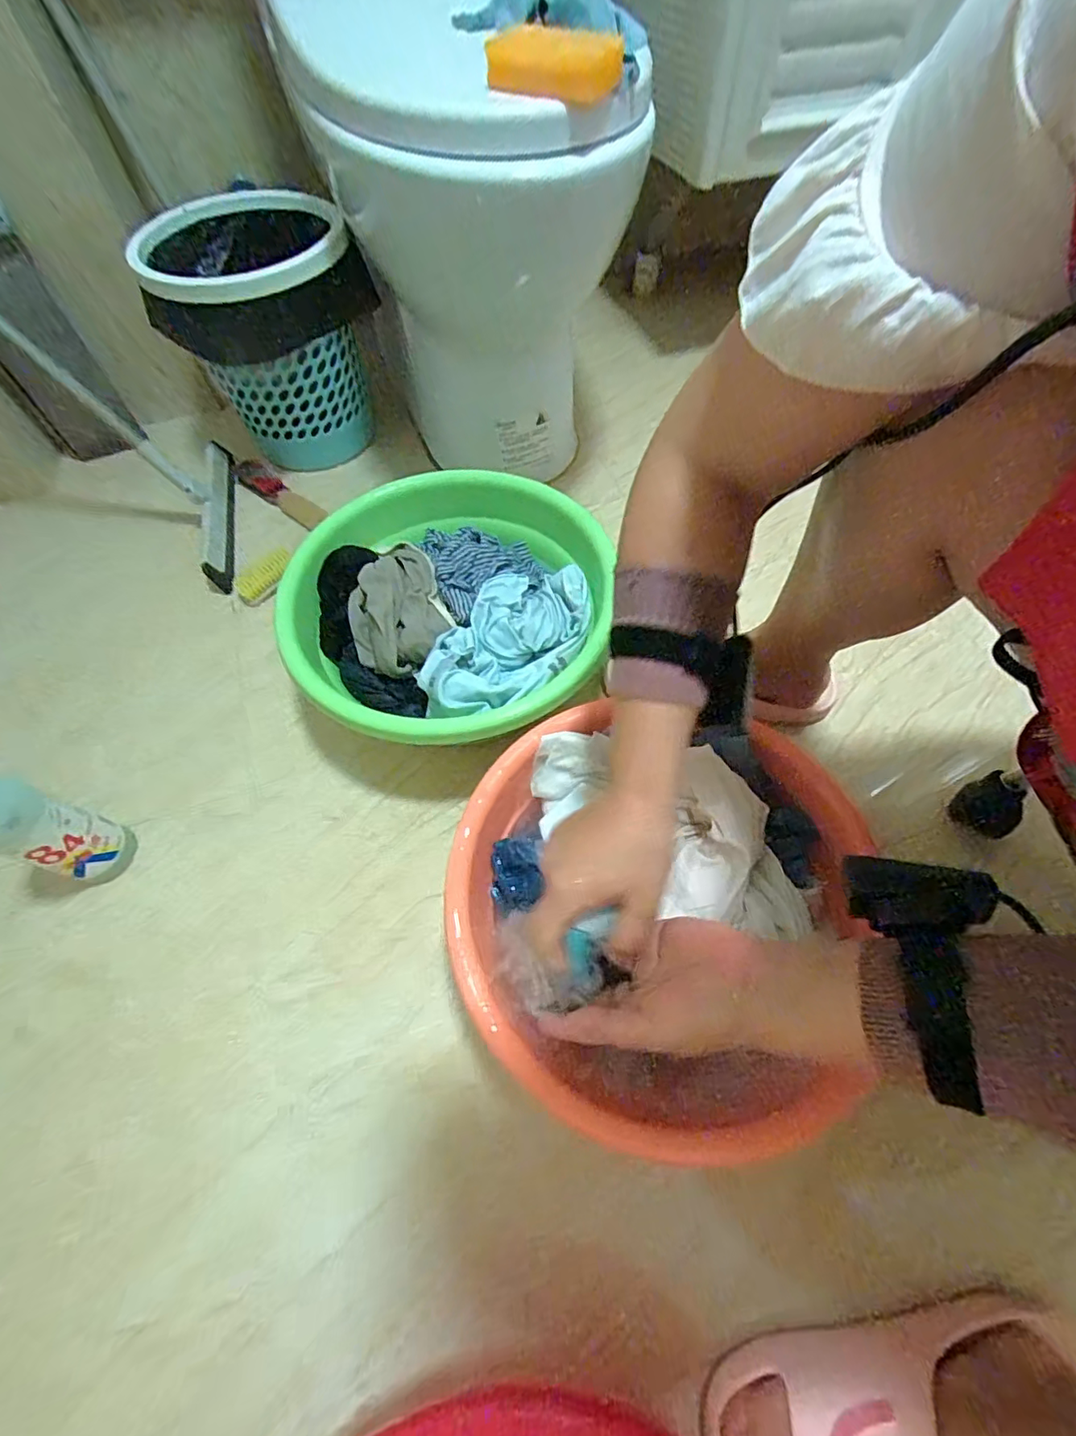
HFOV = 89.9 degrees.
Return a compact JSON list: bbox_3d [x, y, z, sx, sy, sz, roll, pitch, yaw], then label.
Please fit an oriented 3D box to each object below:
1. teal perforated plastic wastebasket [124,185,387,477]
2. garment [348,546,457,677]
[{"bbox_3d":[-0.393,-0.586,0.824,0.265,0.276,0.295,-20,61,-9],"label":"teal perforated plastic wastebasket"},{"bbox_3d":[-0.161,-0.131,0.599,0.104,0.060,0.164,-19,61,-9],"label":"garment"}]

